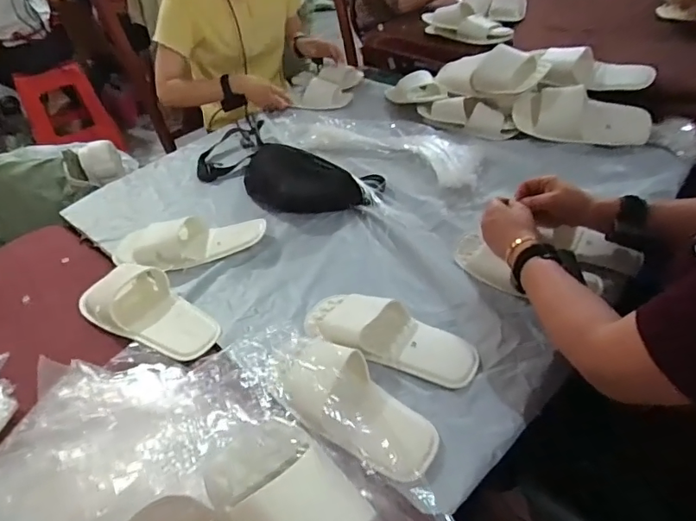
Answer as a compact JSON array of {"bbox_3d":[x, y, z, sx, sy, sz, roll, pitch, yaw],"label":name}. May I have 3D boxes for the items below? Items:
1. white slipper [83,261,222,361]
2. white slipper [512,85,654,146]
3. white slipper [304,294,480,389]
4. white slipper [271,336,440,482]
[{"bbox_3d":[-0.310,0.073,0.757,0.235,0.047,0.114,19,47,26],"label":"white slipper"},{"bbox_3d":[0.471,-0.289,0.990,0.266,0.106,0.058,22,14,22],"label":"white slipper"},{"bbox_3d":[0.050,0.105,0.680,0.257,0.044,0.102,20,47,27],"label":"white slipper"},{"bbox_3d":[0.003,0.180,0.612,0.228,0.062,0.096,27,51,32],"label":"white slipper"}]

